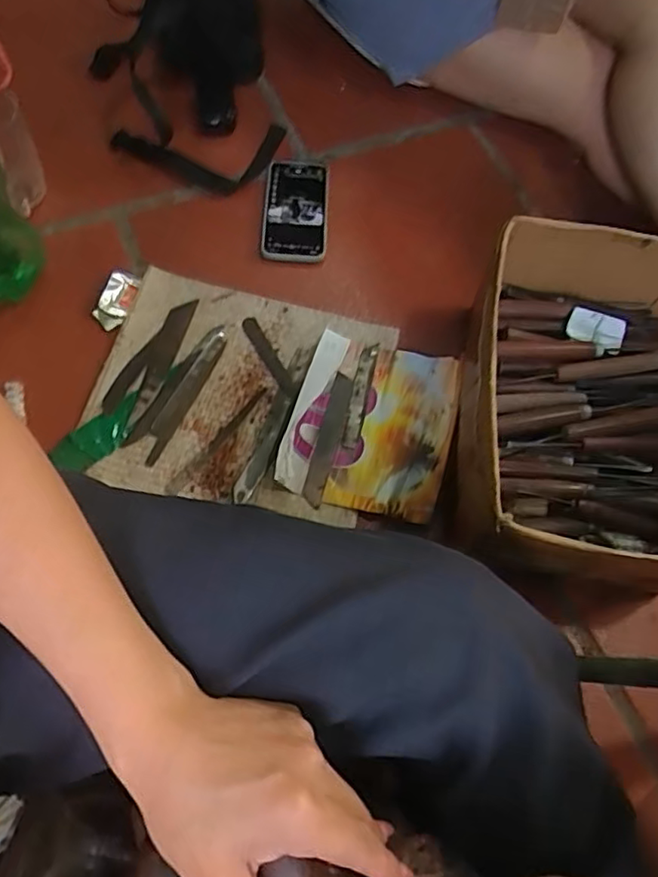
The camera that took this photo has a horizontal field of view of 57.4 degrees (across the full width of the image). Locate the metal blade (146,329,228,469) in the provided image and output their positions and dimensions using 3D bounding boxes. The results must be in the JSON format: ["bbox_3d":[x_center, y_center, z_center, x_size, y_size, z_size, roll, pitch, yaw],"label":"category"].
[{"bbox_3d":[-0.157,-0.052,0.664,0.030,0.006,0.175,19,68,8],"label":"metal blade"}]

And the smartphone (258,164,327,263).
[{"bbox_3d":[-0.044,-0.289,0.767,0.079,0.017,0.156,1,66,0],"label":"smartphone"}]

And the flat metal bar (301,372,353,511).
[{"bbox_3d":[-0.001,0.000,0.653,0.023,0.006,0.154,15,68,3],"label":"flat metal bar"}]

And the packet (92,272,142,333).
[{"bbox_3d":[-0.246,-0.160,0.691,0.037,0.008,0.072,17,67,7],"label":"packet"}]

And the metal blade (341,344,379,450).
[{"bbox_3d":[0.034,-0.049,0.675,0.019,0.008,0.133,11,67,5],"label":"metal blade"}]

